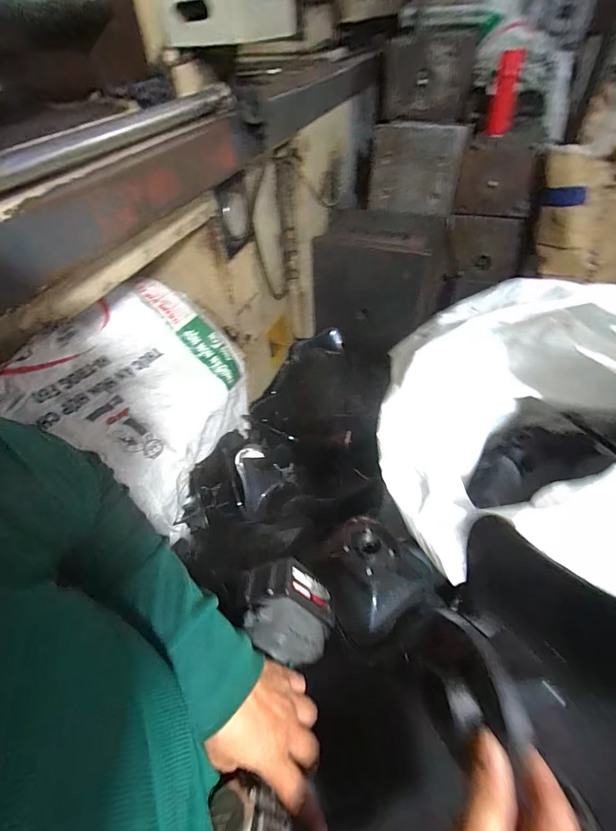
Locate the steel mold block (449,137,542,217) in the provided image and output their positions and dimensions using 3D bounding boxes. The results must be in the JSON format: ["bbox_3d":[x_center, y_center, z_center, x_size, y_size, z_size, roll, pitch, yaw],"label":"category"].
[{"bbox_3d":[0.611,-0.779,1.249,0.233,0.181,0.210,12,49,15],"label":"steel mold block"}]

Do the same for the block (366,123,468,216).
[{"bbox_3d":[0.341,-0.757,1.192,0.286,0.223,0.097,-3,47,2],"label":"block"}]

